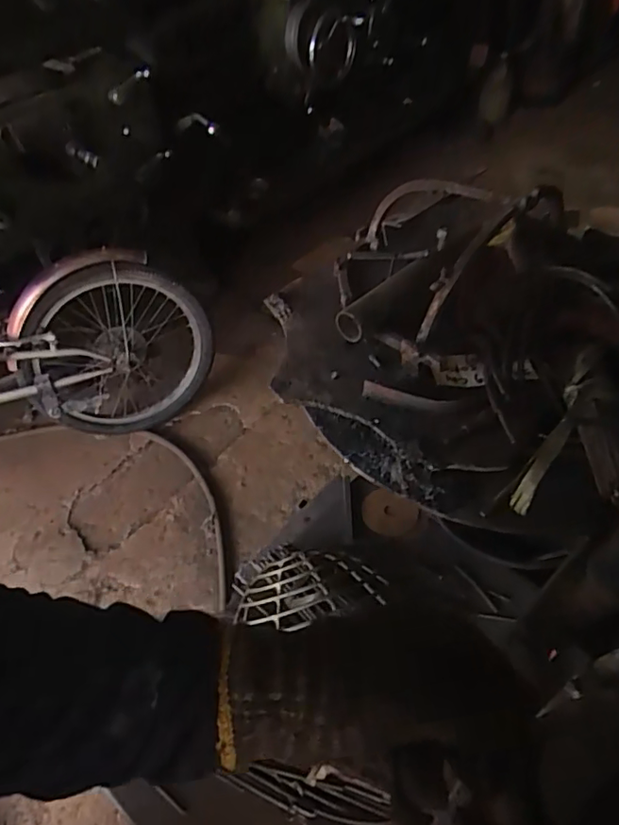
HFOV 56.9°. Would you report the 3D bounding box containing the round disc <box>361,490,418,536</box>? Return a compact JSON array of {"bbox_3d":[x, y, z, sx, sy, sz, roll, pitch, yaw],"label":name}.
[{"bbox_3d":[0.112,0.141,0.800,0.081,0.009,0.060,7,72,28],"label":"round disc"}]

